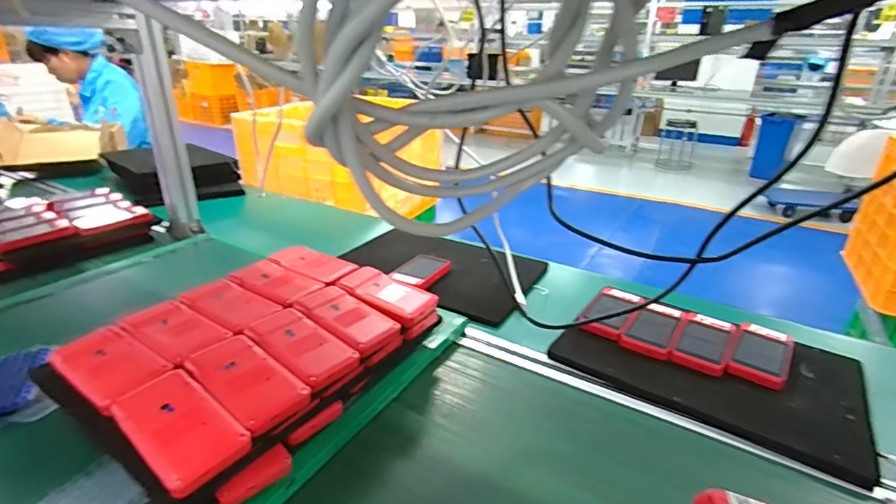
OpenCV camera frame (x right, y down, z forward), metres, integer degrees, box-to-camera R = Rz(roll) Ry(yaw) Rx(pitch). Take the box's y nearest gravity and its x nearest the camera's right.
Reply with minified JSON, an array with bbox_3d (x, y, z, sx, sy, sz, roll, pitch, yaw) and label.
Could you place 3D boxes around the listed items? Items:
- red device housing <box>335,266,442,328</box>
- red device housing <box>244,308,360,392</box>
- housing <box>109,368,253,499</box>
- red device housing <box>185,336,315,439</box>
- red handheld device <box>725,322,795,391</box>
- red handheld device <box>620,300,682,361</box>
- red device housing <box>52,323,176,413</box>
[{"bbox_3d":[-0.079,0.053,0.587,0.118,0.022,0.069,17,29,32],"label":"red device housing"},{"bbox_3d":[-0.153,0.097,0.482,0.119,0.019,0.065,17,29,32],"label":"red device housing"},{"bbox_3d":[-0.220,0.142,0.383,0.120,0.019,0.061,18,29,33],"label":"housing"},{"bbox_3d":[-0.187,0.118,0.434,0.122,0.018,0.059,19,30,34],"label":"red device housing"},{"bbox_3d":[0.412,0.134,0.617,0.065,0.016,0.133,18,29,33],"label":"red handheld device"},{"bbox_3d":[0.294,0.106,0.670,0.058,0.015,0.128,16,28,29],"label":"red handheld device"},{"bbox_3d":[-0.318,0.106,0.443,0.119,0.014,0.062,17,28,31],"label":"red device housing"}]

